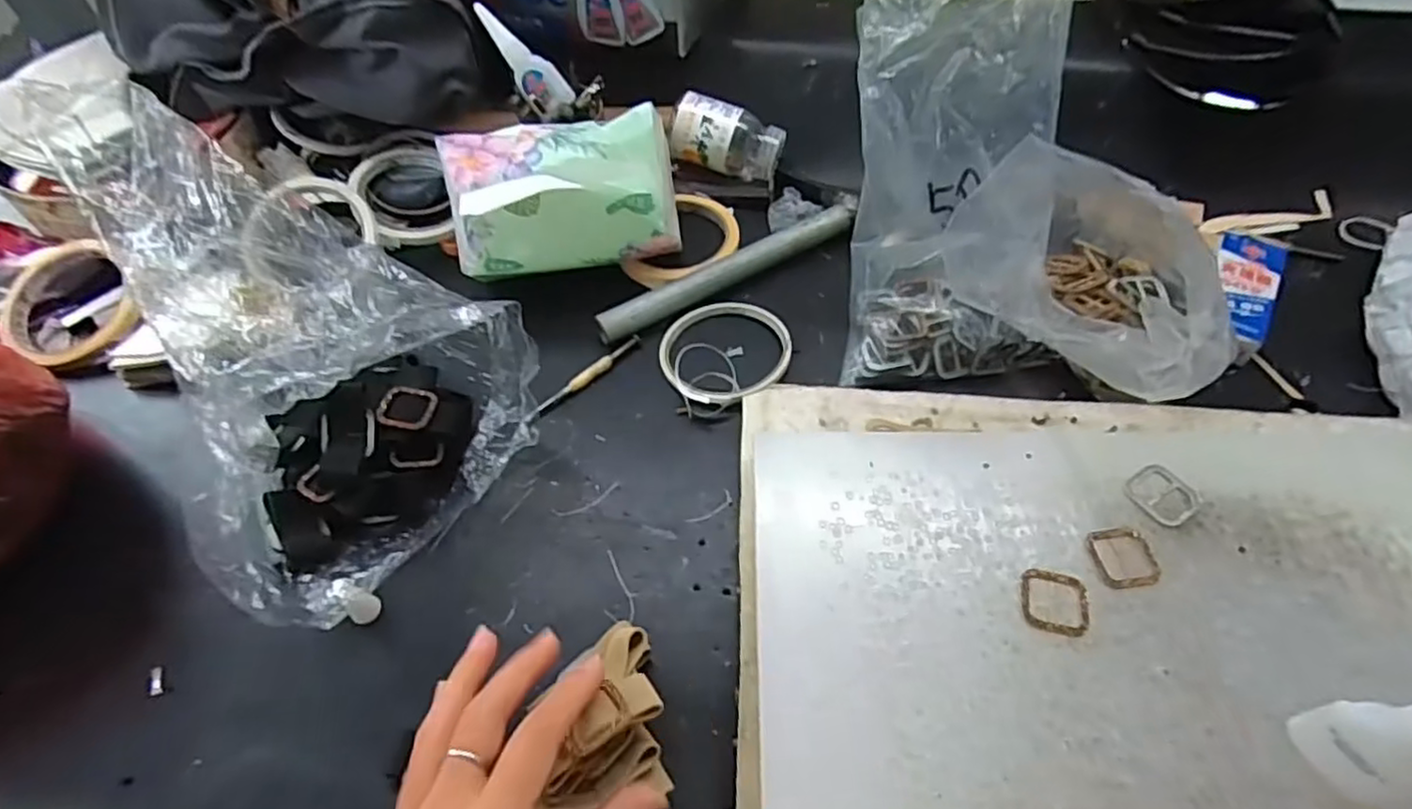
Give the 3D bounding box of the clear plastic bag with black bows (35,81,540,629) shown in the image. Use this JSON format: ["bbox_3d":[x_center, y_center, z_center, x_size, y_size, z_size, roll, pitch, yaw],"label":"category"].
[{"bbox_3d":[-0.236,-0.030,0.367,0.266,0.147,0.170,30,59,21],"label":"clear plastic bag with black bows"}]

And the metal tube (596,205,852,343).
[{"bbox_3d":[0.018,-0.094,0.484,0.203,0.019,0.020,-27,58,-17],"label":"metal tube"}]

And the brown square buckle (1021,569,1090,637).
[{"bbox_3d":[0.154,0.087,0.303,0.028,0.004,0.028,10,55,9],"label":"brown square buckle"}]

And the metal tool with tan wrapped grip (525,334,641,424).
[{"bbox_3d":[-0.078,-0.018,0.442,0.092,0.005,0.008,-39,62,-23],"label":"metal tool with tan wrapped grip"}]

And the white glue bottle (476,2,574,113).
[{"bbox_3d":[-0.133,-0.243,0.489,0.083,0.014,0.031,47,65,-11],"label":"white glue bottle"}]

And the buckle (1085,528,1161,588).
[{"bbox_3d":[0.191,0.069,0.315,0.029,0.004,0.027,-6,54,-2],"label":"buckle"}]

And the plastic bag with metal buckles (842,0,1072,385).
[{"bbox_3d":[0.151,-0.125,0.413,0.128,0.220,0.059,0,23,1],"label":"plastic bag with metal buckles"}]

